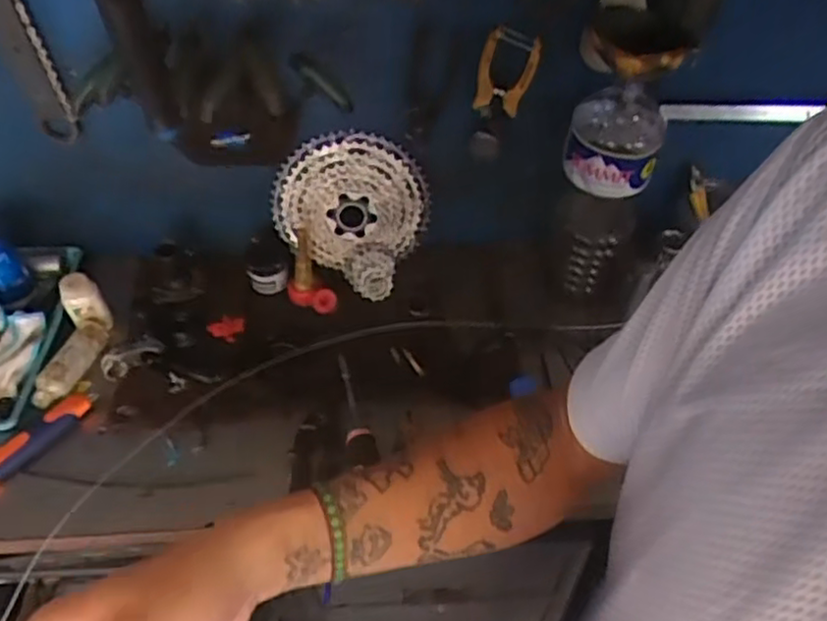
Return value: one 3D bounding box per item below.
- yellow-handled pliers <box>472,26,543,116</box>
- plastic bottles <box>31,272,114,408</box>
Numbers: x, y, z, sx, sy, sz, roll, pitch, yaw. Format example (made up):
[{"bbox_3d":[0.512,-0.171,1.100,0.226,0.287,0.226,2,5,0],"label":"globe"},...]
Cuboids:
[{"bbox_3d":[0.104,-0.261,0.780,0.064,0.108,0.020,10,47,8],"label":"yellow-handled pliers"},{"bbox_3d":[-0.402,0.033,0.820,0.056,0.078,0.145,7,47,5],"label":"plastic bottles"}]

